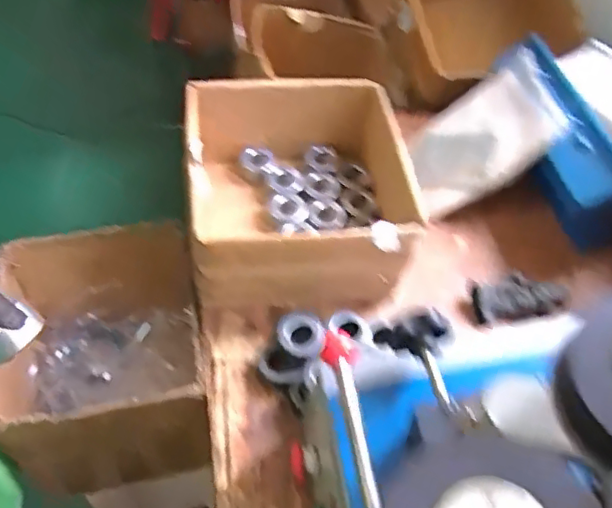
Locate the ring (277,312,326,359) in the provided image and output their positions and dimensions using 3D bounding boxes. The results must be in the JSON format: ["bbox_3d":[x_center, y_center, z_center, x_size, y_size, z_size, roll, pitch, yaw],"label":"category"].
[{"bbox_3d":[-0.006,0.106,0.794,0.064,0.023,0.063,2,52,-3],"label":"ring"}]

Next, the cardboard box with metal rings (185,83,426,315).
[{"bbox_3d":[-0.008,-0.098,0.933,0.333,0.183,0.337,-3,52,-7],"label":"cardboard box with metal rings"}]

